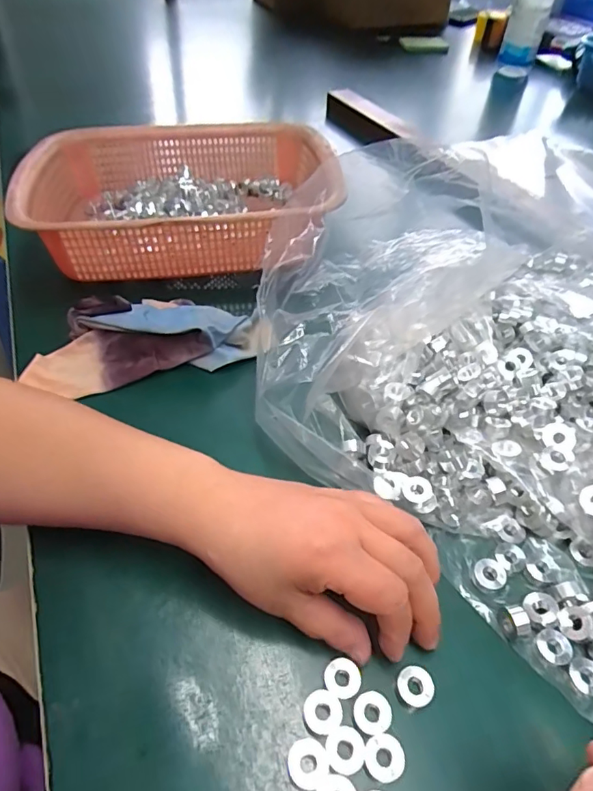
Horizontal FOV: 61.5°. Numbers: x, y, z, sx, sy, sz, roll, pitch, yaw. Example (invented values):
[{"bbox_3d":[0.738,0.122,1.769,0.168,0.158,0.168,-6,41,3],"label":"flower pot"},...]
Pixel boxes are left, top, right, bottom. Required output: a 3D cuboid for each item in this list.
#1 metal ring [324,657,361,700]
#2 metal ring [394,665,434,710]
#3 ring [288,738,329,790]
[{"bbox_3d":[0.023,0.142,0.249,0.018,0.004,0.016,20,50,15],"label":"metal ring"},{"bbox_3d":[0.059,0.146,0.250,0.019,0.006,0.018,1,48,-1],"label":"metal ring"},{"bbox_3d":[0.005,0.169,0.228,0.017,0.008,0.018,-10,49,-11],"label":"ring"}]

